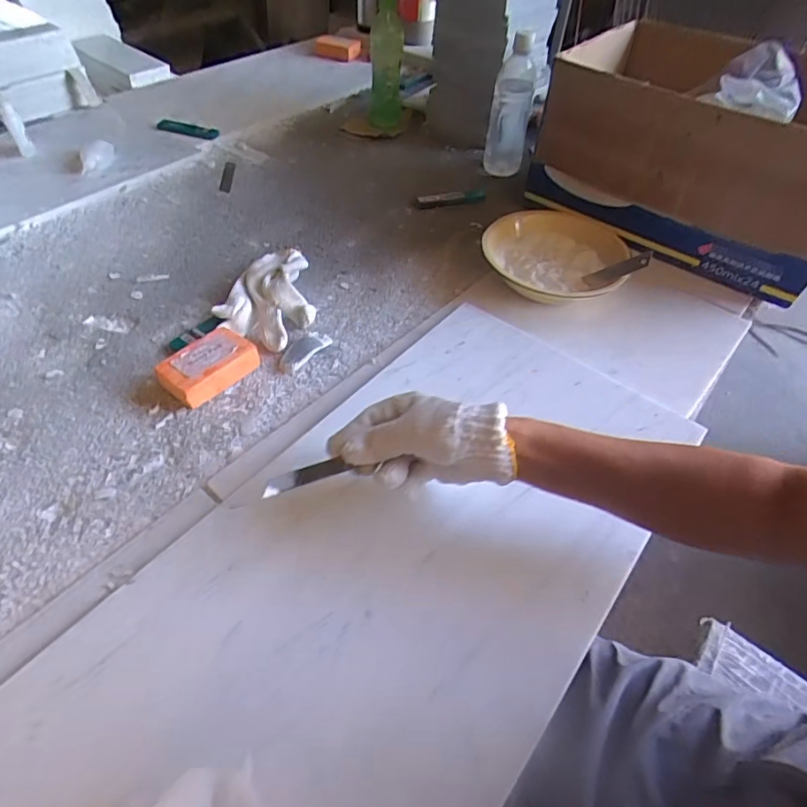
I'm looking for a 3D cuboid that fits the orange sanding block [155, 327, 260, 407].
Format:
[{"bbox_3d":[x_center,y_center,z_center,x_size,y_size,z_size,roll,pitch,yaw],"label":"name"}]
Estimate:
[{"bbox_3d":[-0.213,-0.041,0.567,0.061,0.034,0.092,32,56,23],"label":"orange sanding block"}]

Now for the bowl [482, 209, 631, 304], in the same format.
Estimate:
[{"bbox_3d":[0.201,-0.193,0.698,0.189,0.050,0.196,1,50,-1],"label":"bowl"}]

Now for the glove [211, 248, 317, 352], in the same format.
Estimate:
[{"bbox_3d":[-0.161,-0.137,0.650,0.112,0.037,0.163,10,50,7],"label":"glove"}]

